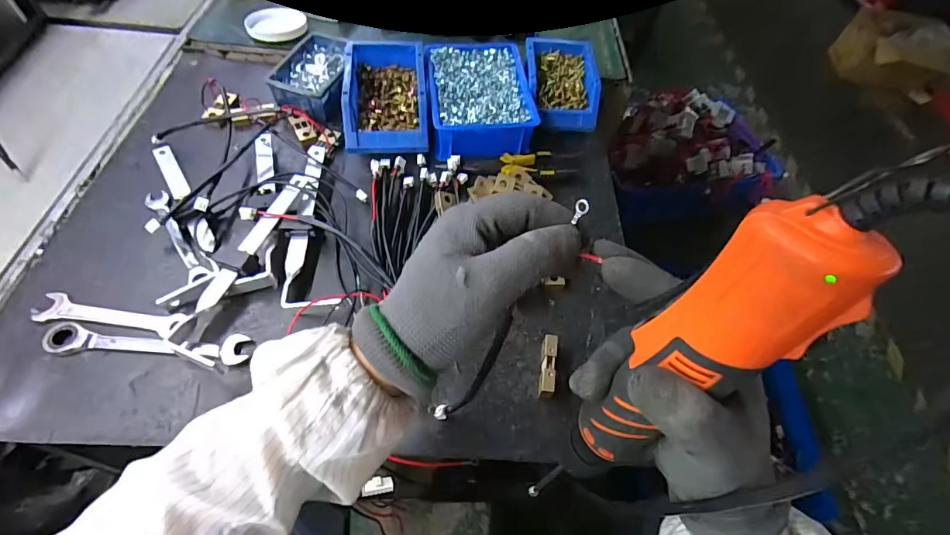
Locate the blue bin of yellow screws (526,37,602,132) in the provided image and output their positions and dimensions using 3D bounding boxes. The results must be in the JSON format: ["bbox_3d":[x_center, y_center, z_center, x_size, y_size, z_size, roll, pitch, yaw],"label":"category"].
[{"bbox_3d":[0.134,-0.288,0.696,0.111,0.062,0.161,2,57,-3],"label":"blue bin of yellow screws"}]

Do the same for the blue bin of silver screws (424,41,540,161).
[{"bbox_3d":[0.003,-0.257,0.671,0.146,0.059,0.201,-6,58,-8],"label":"blue bin of silver screws"}]

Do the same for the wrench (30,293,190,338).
[{"bbox_3d":[-0.394,0.052,0.478,0.149,0.005,0.031,9,57,1],"label":"wrench"}]

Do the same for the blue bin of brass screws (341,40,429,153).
[{"bbox_3d":[-0.128,-0.249,0.648,0.111,0.072,0.179,-2,58,-6],"label":"blue bin of brass screws"}]

